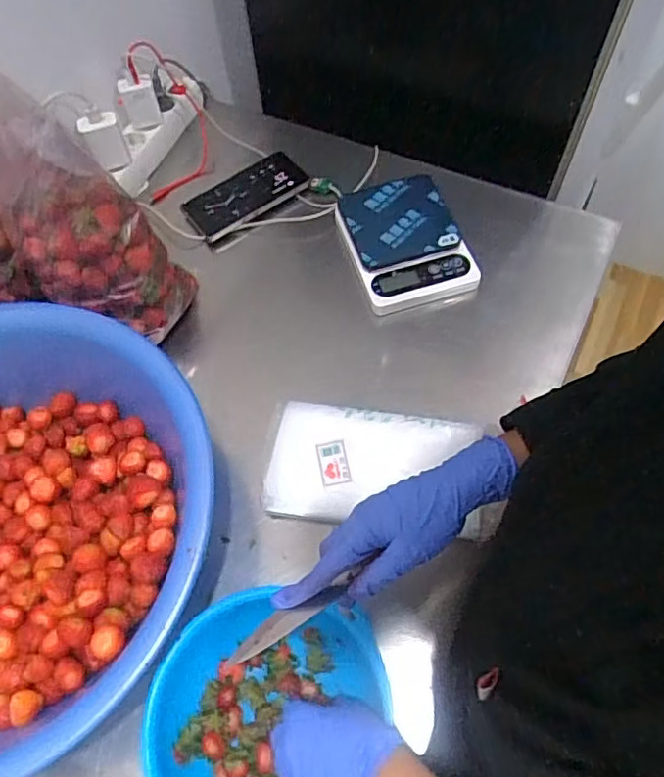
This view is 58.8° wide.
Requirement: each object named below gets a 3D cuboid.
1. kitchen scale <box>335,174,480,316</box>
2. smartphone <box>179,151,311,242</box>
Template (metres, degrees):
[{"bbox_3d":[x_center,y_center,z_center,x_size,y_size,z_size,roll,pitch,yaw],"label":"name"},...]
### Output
[{"bbox_3d":[0.087,-0.183,0.734,0.139,0.039,0.182,-16,62,-5],"label":"kitchen scale"},{"bbox_3d":[-0.114,-0.263,0.796,0.163,0.011,0.079,-33,75,-12],"label":"smartphone"}]

